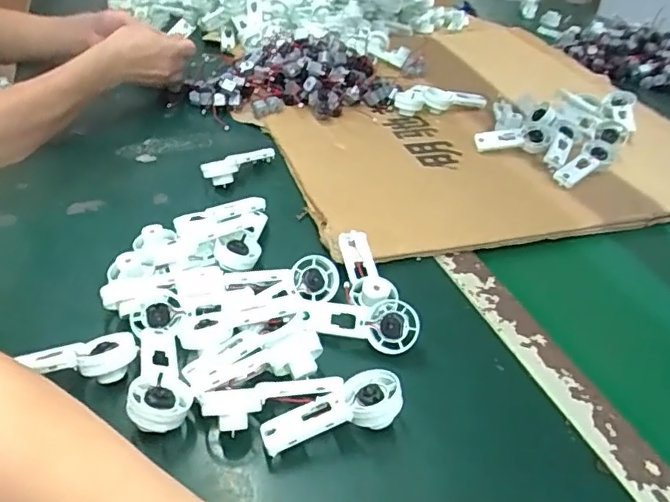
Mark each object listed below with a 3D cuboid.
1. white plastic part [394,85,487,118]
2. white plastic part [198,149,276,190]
[{"bbox_3d":[0.146,-0.203,0.775,0.130,0.030,0.044,-1,37,-7],"label":"white plastic part"},{"bbox_3d":[-0.106,-0.098,0.638,0.017,0.033,0.099,33,46,32],"label":"white plastic part"}]

